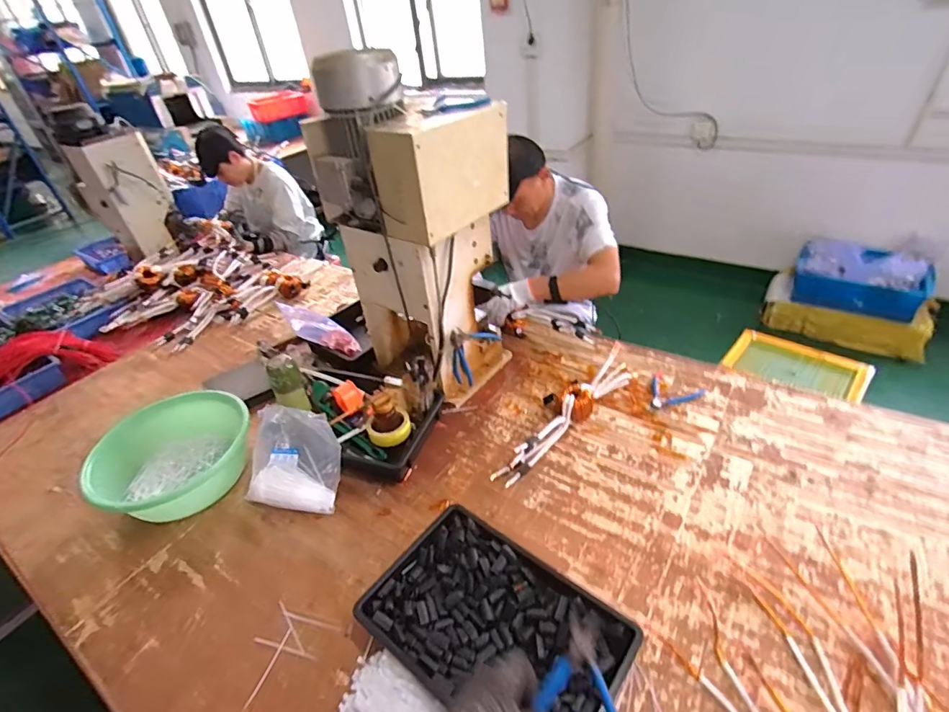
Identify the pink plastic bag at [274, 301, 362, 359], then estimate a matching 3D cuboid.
[{"bbox_3d":[-0.430,-0.077,1.313,0.255,0.057,0.102,30,41,-7],"label":"pink plastic bag"}]

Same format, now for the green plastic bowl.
[{"bbox_3d":[-0.629,0.229,0.997,0.293,0.132,0.276,-5,41,5],"label":"green plastic bowl"}]

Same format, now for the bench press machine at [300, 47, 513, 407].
[{"bbox_3d":[-0.125,-0.261,1.078,0.312,0.696,0.286,21,46,32],"label":"bench press machine"}]

